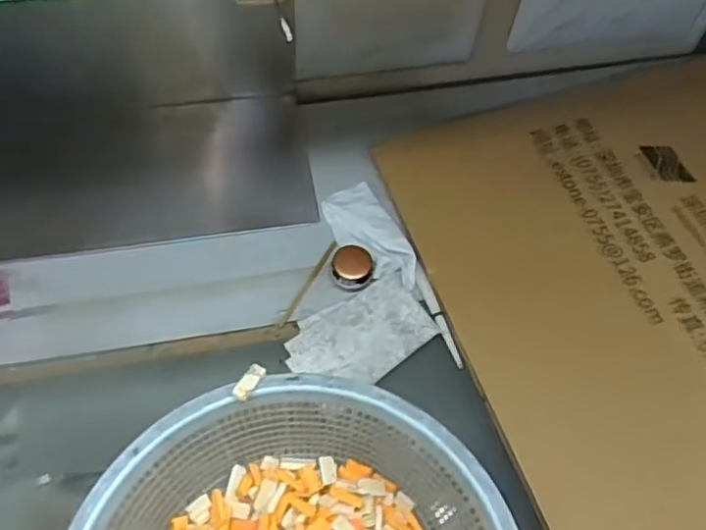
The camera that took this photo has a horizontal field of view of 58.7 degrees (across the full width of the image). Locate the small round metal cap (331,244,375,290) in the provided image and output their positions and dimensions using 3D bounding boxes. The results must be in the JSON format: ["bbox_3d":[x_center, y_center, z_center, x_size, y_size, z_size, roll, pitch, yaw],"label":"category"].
[{"bbox_3d":[0.000,0.001,0.548,0.035,0.020,0.033,1,58,-2],"label":"small round metal cap"}]

